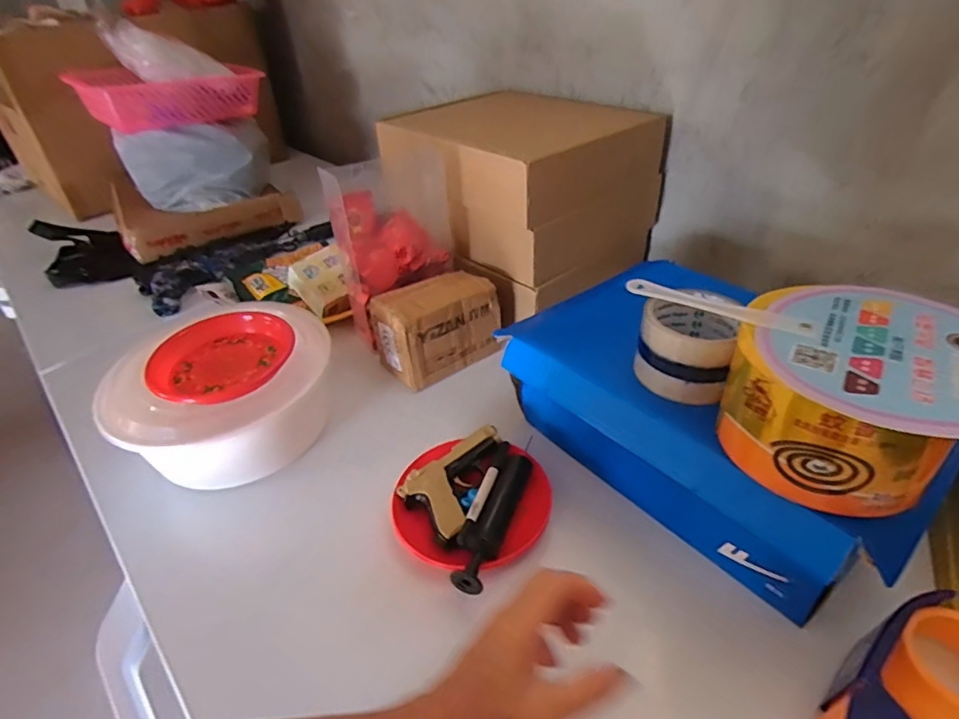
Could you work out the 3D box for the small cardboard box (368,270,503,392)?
[{"bbox_3d":[-0.055,-0.047,0.704,0.143,0.098,0.095,-29,44,-29],"label":"small cardboard box"}]

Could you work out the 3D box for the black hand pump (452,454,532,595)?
[{"bbox_3d":[0.015,0.137,0.491,0.028,0.023,0.145,12,40,21],"label":"black hand pump"}]

